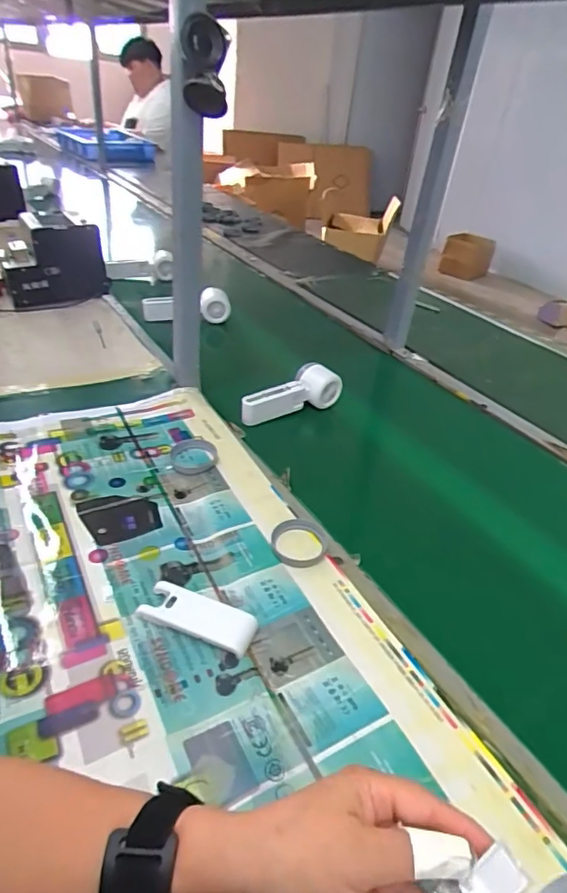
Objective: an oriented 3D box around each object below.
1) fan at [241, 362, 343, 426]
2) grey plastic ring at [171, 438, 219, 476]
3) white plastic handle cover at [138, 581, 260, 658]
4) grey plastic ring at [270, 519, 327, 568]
[{"bbox_3d":[0.007,-0.079,0.796,0.160,0.056,0.047,-14,39,-27],"label":"fan"},{"bbox_3d":[-0.112,0.012,0.672,0.057,0.010,0.065,-5,35,-16],"label":"grey plastic ring"},{"bbox_3d":[-0.075,0.152,0.474,0.101,0.013,0.040,15,35,14],"label":"white plastic handle cover"},{"bbox_3d":[0.017,0.100,0.563,0.058,0.016,0.061,4,34,-3],"label":"grey plastic ring"}]

